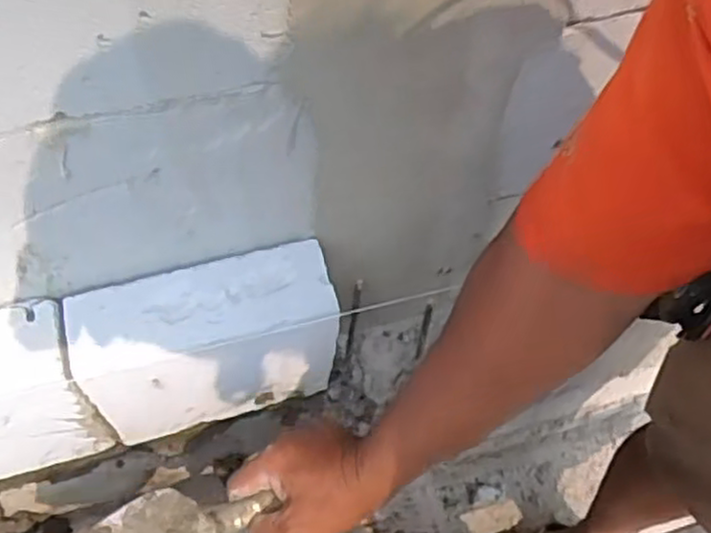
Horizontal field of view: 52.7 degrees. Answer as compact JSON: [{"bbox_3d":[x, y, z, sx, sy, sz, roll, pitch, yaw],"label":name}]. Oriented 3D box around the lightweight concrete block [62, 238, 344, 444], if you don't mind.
[{"bbox_3d":[-0.133,0.076,0.674,0.219,0.182,0.076,-13,59,-11],"label":"lightweight concrete block"}]

